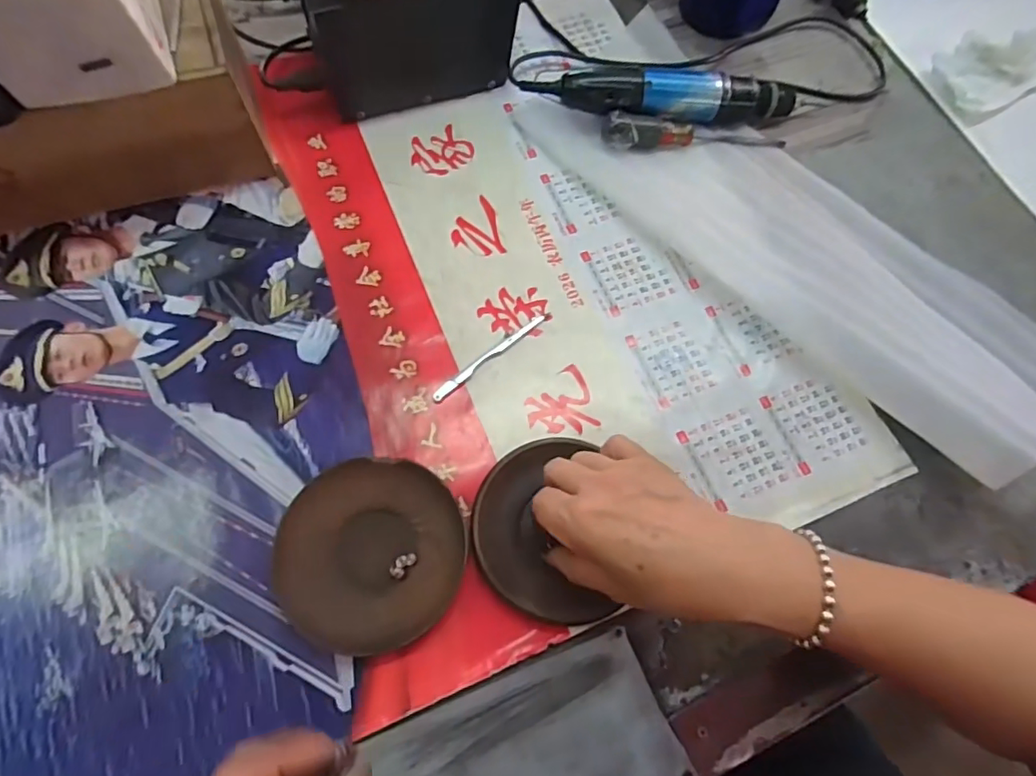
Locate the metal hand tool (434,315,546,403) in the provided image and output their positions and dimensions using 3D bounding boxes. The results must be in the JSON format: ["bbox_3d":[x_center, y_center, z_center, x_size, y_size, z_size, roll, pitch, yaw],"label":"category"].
[{"bbox_3d":[-0.020,-0.023,0.411,0.103,0.004,0.007,-39,77,-16],"label":"metal hand tool"}]

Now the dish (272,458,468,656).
[{"bbox_3d":[-0.090,0.102,0.351,0.110,0.017,0.112,1,70,-4],"label":"dish"}]

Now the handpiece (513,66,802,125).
[{"bbox_3d":[0.125,-0.248,0.482,0.238,0.046,0.042,-5,70,-6],"label":"handpiece"}]

